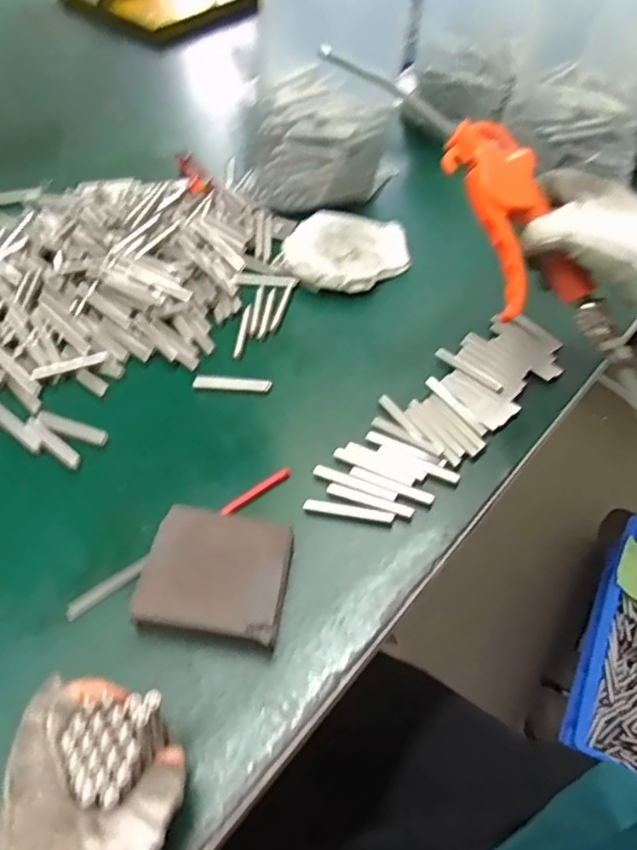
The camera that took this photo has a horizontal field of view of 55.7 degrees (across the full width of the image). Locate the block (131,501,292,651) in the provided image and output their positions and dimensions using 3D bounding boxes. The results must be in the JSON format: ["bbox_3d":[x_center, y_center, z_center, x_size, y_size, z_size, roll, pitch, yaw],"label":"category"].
[{"bbox_3d":[-0.059,0.090,0.353,0.080,0.030,0.070,8,52,7],"label":"block"}]

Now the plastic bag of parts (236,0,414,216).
[{"bbox_3d":[0.001,-0.304,0.542,0.147,0.197,0.088,1,52,1],"label":"plastic bag of parts"}]

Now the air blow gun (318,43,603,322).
[{"bbox_3d":[0.101,-0.162,0.400,0.087,0.026,0.234,-41,94,-27],"label":"air blow gun"}]

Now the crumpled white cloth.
[{"bbox_3d":[0.027,-0.162,0.548,0.109,0.022,0.110,8,52,7],"label":"crumpled white cloth"}]

